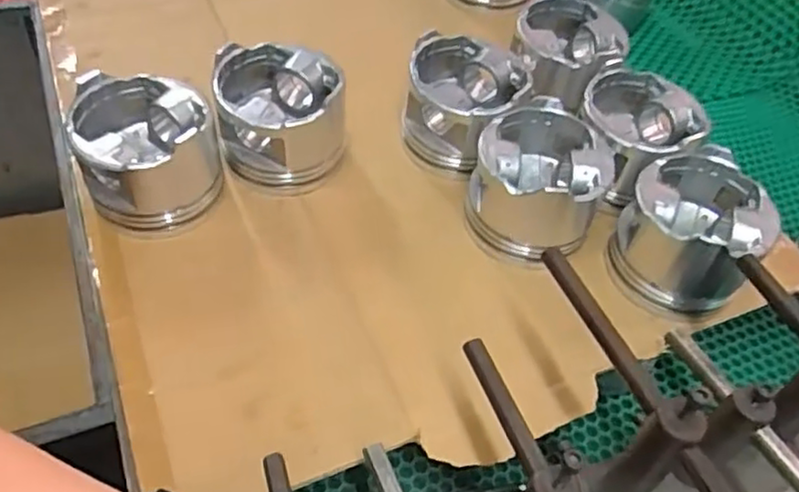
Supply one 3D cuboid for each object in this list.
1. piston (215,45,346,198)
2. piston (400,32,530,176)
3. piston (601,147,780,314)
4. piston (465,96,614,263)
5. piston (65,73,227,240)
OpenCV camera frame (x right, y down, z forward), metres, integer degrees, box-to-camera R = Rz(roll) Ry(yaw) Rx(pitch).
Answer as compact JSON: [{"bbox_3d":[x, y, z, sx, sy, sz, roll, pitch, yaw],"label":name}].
[{"bbox_3d":[-0.096,-0.101,0.558,0.101,0.086,0.099,1,51,-6],"label":"piston"},{"bbox_3d":[0.054,-0.118,0.596,0.099,0.089,0.098,21,52,10],"label":"piston"},{"bbox_3d":[0.223,-0.011,0.522,0.094,0.076,0.099,3,51,-4],"label":"piston"},{"bbox_3d":[0.109,-0.046,0.544,0.096,0.091,0.097,3,51,-4],"label":"piston"},{"bbox_3d":[-0.188,-0.068,0.519,0.097,0.091,0.099,3,51,-4],"label":"piston"}]

